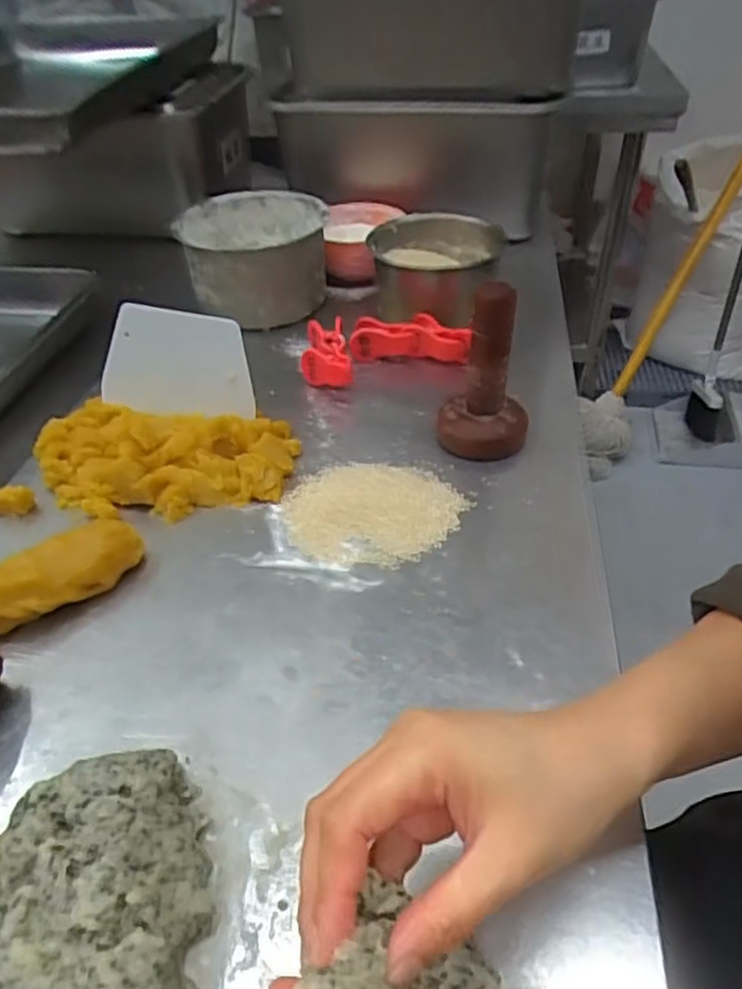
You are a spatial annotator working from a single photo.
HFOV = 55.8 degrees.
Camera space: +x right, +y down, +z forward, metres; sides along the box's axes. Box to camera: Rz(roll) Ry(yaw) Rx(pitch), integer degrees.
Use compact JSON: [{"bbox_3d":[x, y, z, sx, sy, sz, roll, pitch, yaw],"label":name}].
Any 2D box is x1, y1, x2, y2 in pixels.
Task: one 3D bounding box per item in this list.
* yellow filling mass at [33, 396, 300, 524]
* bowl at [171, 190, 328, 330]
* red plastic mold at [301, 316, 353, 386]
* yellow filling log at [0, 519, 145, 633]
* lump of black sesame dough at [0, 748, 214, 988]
[{"bbox_3d":[-0.158,-0.034,0.529,0.198,0.039,0.116,-2,42,2],"label":"yellow filling mass"},{"bbox_3d":[-0.116,-0.246,0.723,0.142,0.086,0.144,-2,42,2],"label":"bowl"},{"bbox_3d":[-0.042,-0.121,0.624,0.043,0.034,0.093,-8,42,-4],"label":"red plastic mold"},{"bbox_3d":[-0.231,0.065,0.426,0.187,0.041,0.043,-24,46,-21],"label":"yellow filling log"},{"bbox_3d":[-0.125,0.180,0.295,0.105,0.040,0.152,-2,42,2],"label":"lump of black sesame dough"}]

